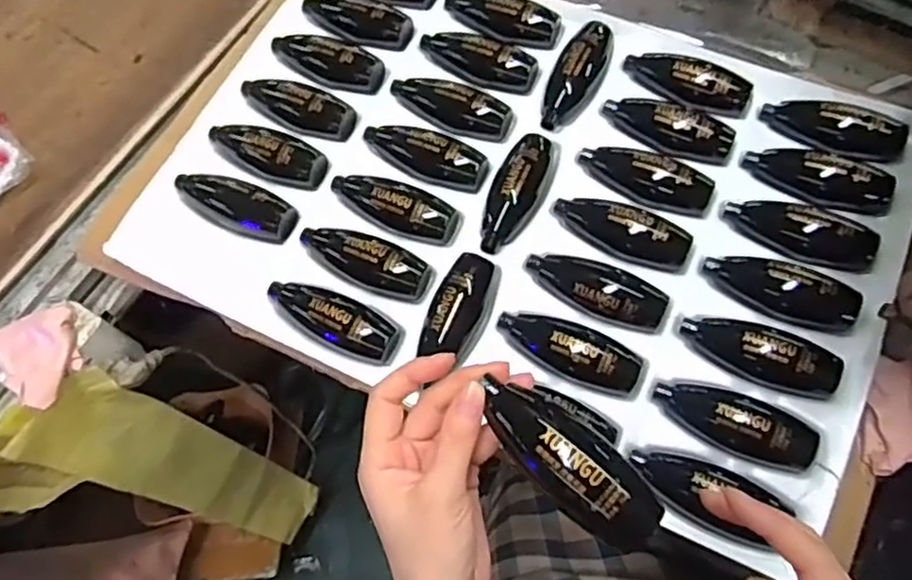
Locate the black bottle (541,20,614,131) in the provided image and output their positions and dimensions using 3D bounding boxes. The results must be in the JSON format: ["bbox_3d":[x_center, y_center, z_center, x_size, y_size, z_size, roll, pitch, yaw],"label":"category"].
[{"bbox_3d":[0.095,-0.173,0.546,0.039,0.027,0.101,21,70,10],"label":"black bottle"}]

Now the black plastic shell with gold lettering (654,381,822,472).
[{"bbox_3d":[0.183,0.081,0.436,0.099,0.025,0.039,22,70,10],"label":"black plastic shell with gold lettering"}]

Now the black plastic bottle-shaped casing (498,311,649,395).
[{"bbox_3d":[0.078,0.039,0.464,0.101,0.020,0.037,26,71,12],"label":"black plastic bottle-shaped casing"}]

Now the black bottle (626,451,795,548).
[{"bbox_3d":[0.160,0.128,0.433,0.095,0.024,0.043,24,71,11],"label":"black bottle"}]

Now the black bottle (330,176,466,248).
[{"bbox_3d":[-0.046,-0.068,0.513,0.104,0.023,0.042,24,71,11],"label":"black bottle"}]

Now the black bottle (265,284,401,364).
[{"bbox_3d":[-0.090,0.016,0.484,0.099,0.022,0.039,26,71,12],"label":"black bottle"}]

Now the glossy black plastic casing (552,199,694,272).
[{"bbox_3d":[0.121,-0.046,0.491,0.101,0.018,0.039,20,70,10],"label":"glossy black plastic casing"}]

